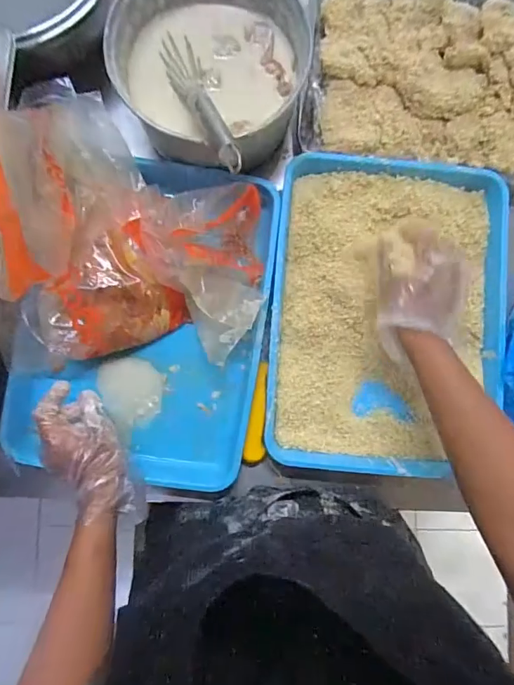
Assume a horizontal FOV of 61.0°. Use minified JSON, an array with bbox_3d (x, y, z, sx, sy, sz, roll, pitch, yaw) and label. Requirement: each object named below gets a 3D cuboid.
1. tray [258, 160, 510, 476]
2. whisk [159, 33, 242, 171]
[{"bbox_3d":[0.171,-0.039,0.581,0.297,0.041,0.407,5,86,-2],"label":"tray"},{"bbox_3d":[-0.062,-0.272,0.498,0.042,0.034,0.249,-21,59,-3],"label":"whisk"}]

